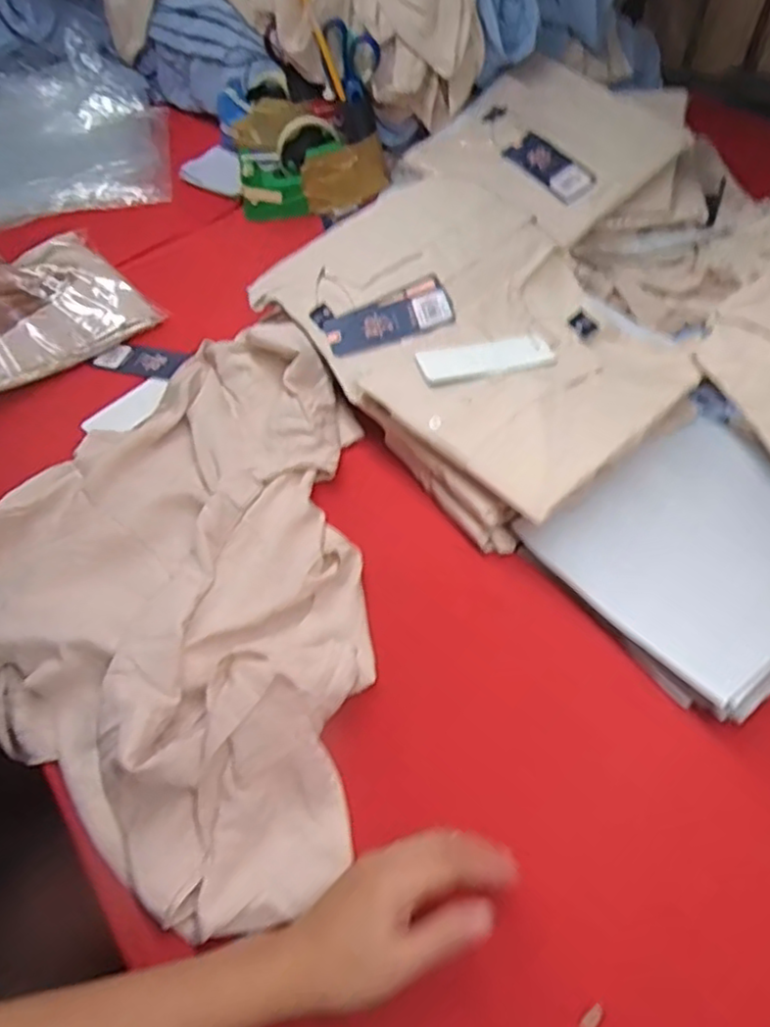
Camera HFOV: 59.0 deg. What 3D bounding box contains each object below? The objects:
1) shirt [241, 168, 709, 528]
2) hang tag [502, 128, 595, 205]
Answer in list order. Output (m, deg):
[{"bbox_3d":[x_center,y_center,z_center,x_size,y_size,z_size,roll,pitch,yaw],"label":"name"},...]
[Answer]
[{"bbox_3d":[0.076,-0.188,0.653,0.262,0.046,0.398,-34,59,-22],"label":"shirt"},{"bbox_3d":[0.182,-0.384,0.754,0.043,0.009,0.113,-40,59,8],"label":"hang tag"}]

